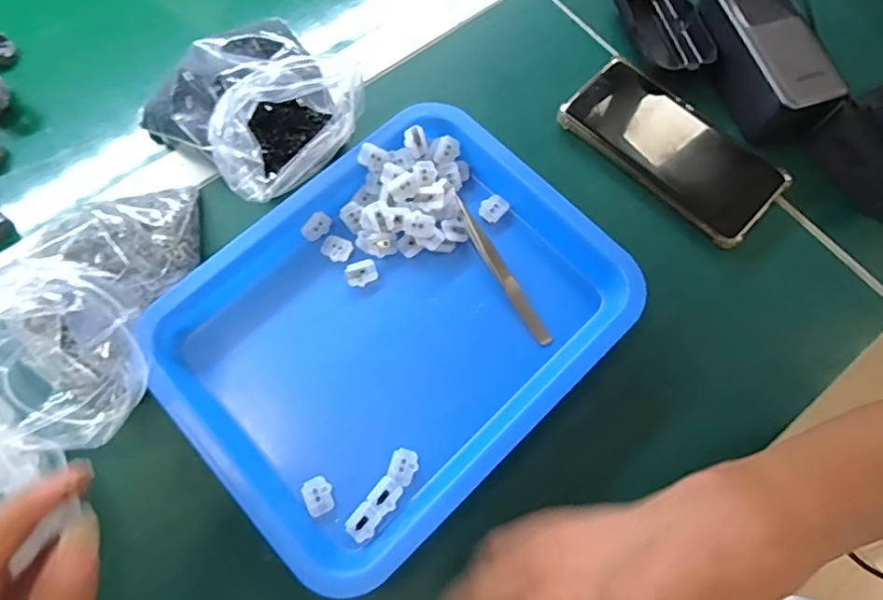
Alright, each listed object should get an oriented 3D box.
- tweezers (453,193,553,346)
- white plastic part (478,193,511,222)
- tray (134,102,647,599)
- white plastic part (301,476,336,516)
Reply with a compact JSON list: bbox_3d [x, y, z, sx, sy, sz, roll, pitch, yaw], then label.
[{"bbox_3d":[0.041,-0.022,0.377,0.011,0.013,0.120,-30,75,-11],"label":"tweezers"},{"bbox_3d":[0.039,-0.067,0.403,0.018,0.010,0.021,41,75,11],"label":"white plastic part"},{"bbox_3d":[-0.032,0.013,0.365,0.278,0.033,0.225,-42,78,-14],"label":"tray"},{"bbox_3d":[-0.077,0.122,0.335,0.017,0.004,0.022,-25,74,-9],"label":"white plastic part"}]

